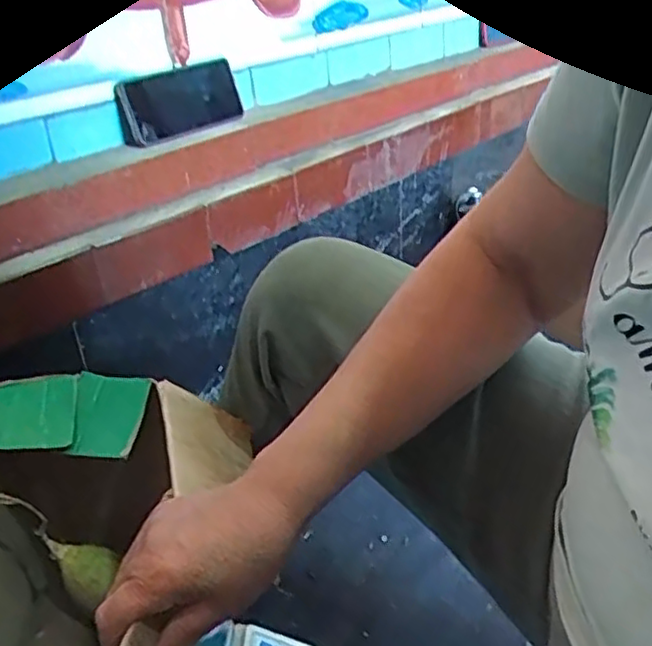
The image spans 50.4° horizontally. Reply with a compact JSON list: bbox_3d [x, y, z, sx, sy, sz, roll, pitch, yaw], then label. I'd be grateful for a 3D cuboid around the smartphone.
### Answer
[{"bbox_3d":[-0.168,-0.269,0.834,0.159,0.074,0.008,-31,23,-36],"label":"smartphone"}]

